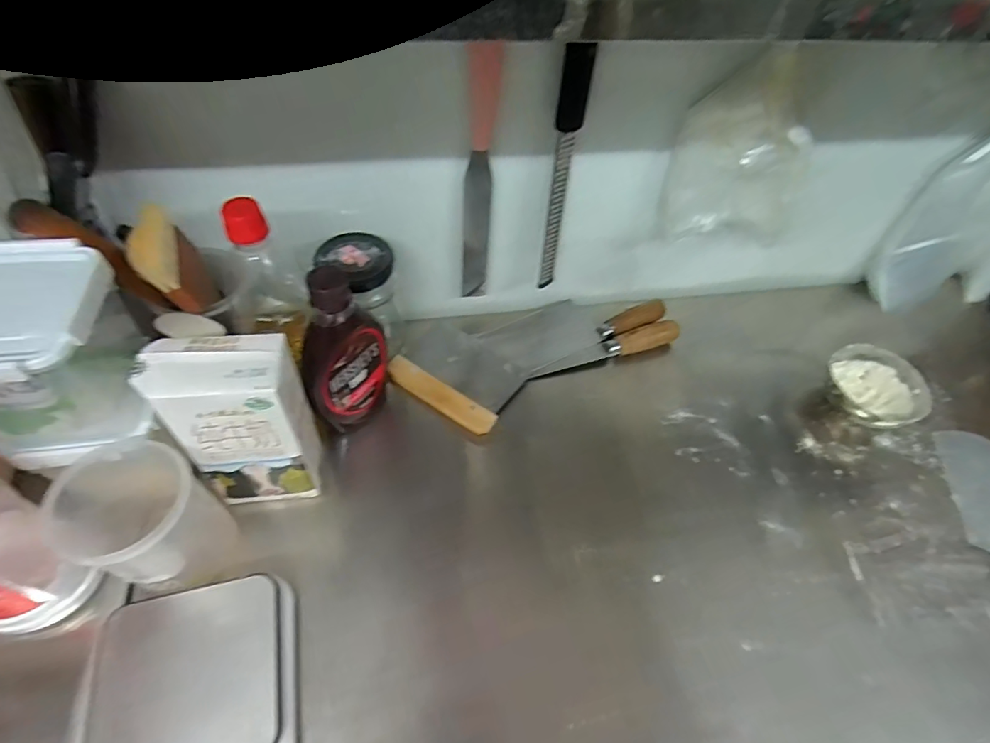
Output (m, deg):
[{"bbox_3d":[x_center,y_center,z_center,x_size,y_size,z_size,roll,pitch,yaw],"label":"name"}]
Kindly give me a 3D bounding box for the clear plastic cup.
[{"bbox_3d":[-0.299,0.129,0.450,0.101,0.134,0.090,15,54,6],"label":"clear plastic cup"}]

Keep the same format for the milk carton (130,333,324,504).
[{"bbox_3d":[-0.222,0.051,0.468,0.104,0.190,0.059,-3,52,-8],"label":"milk carton"}]

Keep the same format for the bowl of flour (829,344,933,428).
[{"bbox_3d":[0.473,0.025,0.652,0.106,0.059,0.105,3,52,-4],"label":"bowl of flour"}]

